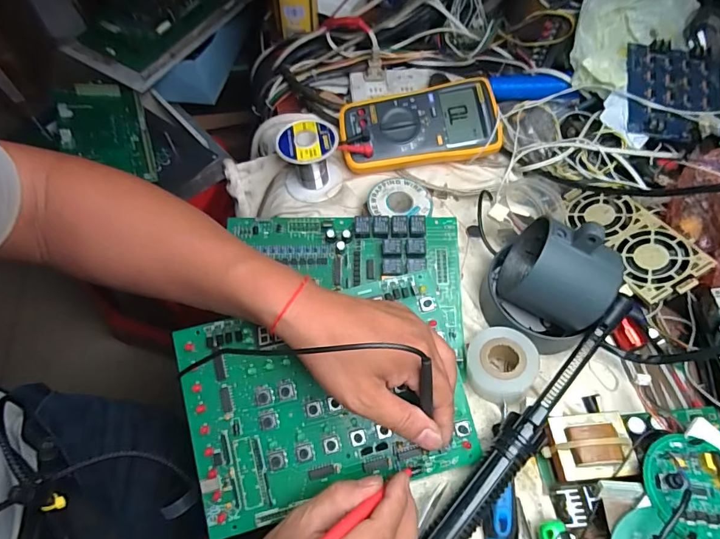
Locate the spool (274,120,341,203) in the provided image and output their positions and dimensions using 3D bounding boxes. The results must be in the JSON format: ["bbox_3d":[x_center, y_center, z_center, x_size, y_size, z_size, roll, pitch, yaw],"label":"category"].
[{"bbox_3d":[-0.054,-0.120,0.477,0.063,0.060,0.059,-8,61,-5],"label":"spool"}]

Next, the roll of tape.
[{"bbox_3d":[0.124,0.083,0.387,0.057,0.032,0.058,0,61,-1],"label":"roll of tape"}]

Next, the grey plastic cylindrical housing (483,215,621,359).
[{"bbox_3d":[0.169,0.010,0.389,0.101,0.109,0.086,31,65,15],"label":"grey plastic cylindrical housing"}]

